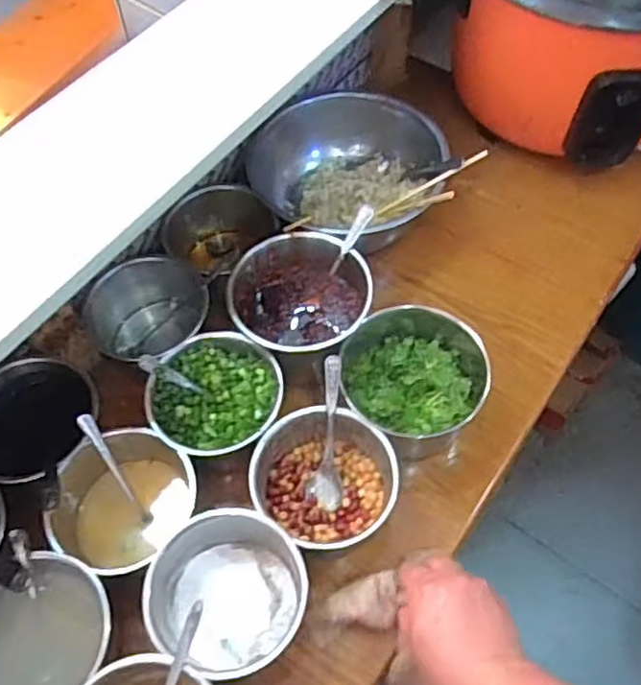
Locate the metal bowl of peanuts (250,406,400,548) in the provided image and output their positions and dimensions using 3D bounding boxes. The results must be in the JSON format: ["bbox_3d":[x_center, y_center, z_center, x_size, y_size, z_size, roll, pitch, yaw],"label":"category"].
[{"bbox_3d":[0.004,0.136,0.643,0.130,0.084,0.123,-1,59,1],"label":"metal bowl of peanuts"}]

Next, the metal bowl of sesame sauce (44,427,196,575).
[{"bbox_3d":[-0.188,0.153,0.644,0.119,0.092,0.127,-1,59,1],"label":"metal bowl of sesame sauce"}]

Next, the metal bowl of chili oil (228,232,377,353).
[{"bbox_3d":[-0.022,-0.047,0.720,0.145,0.080,0.129,0,59,2],"label":"metal bowl of chili oil"}]

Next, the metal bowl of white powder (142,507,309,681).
[{"bbox_3d":[-0.079,0.227,0.595,0.127,0.081,0.130,-1,59,1],"label":"metal bowl of white powder"}]

